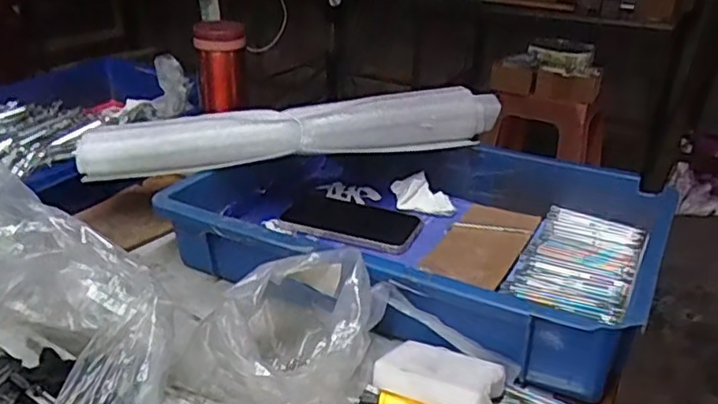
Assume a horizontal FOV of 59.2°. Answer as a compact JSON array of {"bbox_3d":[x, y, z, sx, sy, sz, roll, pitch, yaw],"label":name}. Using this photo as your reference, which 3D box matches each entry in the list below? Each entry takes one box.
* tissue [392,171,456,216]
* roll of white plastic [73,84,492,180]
[{"bbox_3d":[0.074,-0.008,0.732,0.073,0.035,0.044,5,27,7],"label":"tissue"},{"bbox_3d":[-0.062,-0.076,0.666,0.433,0.066,0.042,-5,27,-13],"label":"roll of white plastic"}]

